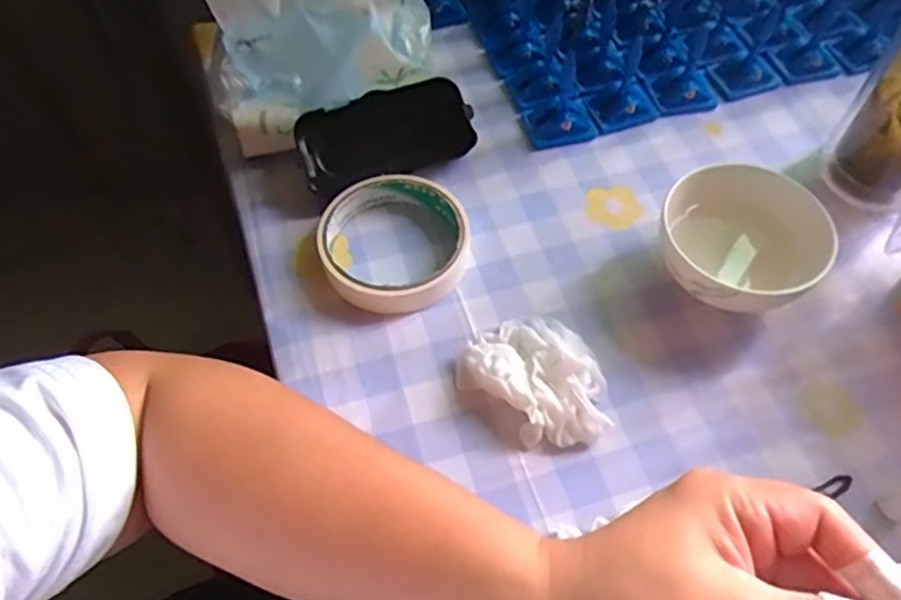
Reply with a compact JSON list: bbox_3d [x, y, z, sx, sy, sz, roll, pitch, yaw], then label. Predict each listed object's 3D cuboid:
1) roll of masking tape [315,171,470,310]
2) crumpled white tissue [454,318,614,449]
[{"bbox_3d":[-0.033,-0.034,0.404,0.085,0.021,0.085,-1,57,1],"label":"roll of masking tape"},{"bbox_3d":[0.049,0.040,0.357,0.063,0.021,0.079,-38,64,-21],"label":"crumpled white tissue"}]

